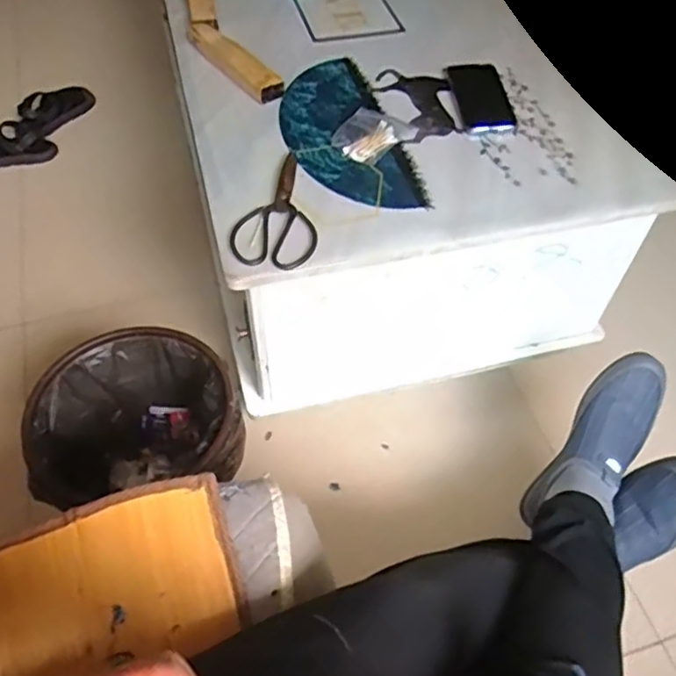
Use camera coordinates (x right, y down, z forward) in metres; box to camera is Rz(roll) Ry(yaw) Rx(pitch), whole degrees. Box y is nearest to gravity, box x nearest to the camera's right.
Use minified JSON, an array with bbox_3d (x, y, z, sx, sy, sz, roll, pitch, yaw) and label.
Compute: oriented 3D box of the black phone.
[{"bbox_3d":[0.210,-0.353,0.923,0.079,0.007,0.171,-3,53,-5],"label":"black phone"}]

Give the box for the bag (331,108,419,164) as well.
[{"bbox_3d":[0.046,-0.276,0.858,0.080,0.018,0.108,37,60,23],"label":"bag"}]

